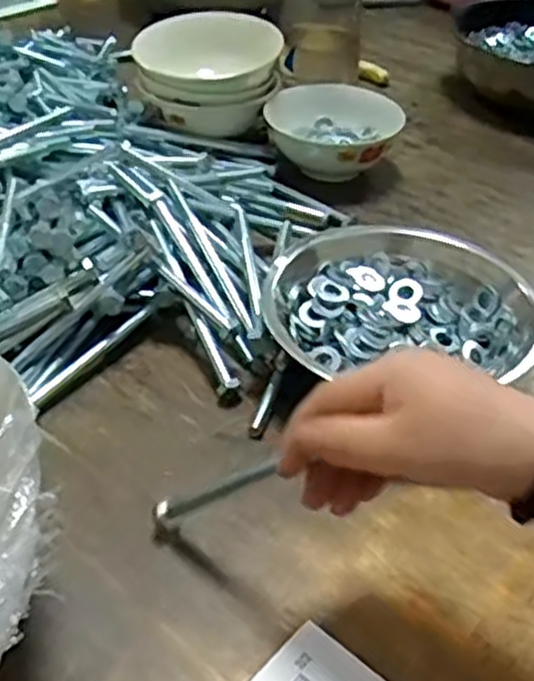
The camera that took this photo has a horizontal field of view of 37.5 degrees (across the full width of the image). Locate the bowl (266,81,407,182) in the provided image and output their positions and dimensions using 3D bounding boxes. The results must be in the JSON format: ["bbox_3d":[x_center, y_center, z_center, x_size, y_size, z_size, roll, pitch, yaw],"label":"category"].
[{"bbox_3d":[0.063,-0.197,0.758,0.123,0.062,0.118,2,40,-2],"label":"bowl"}]

